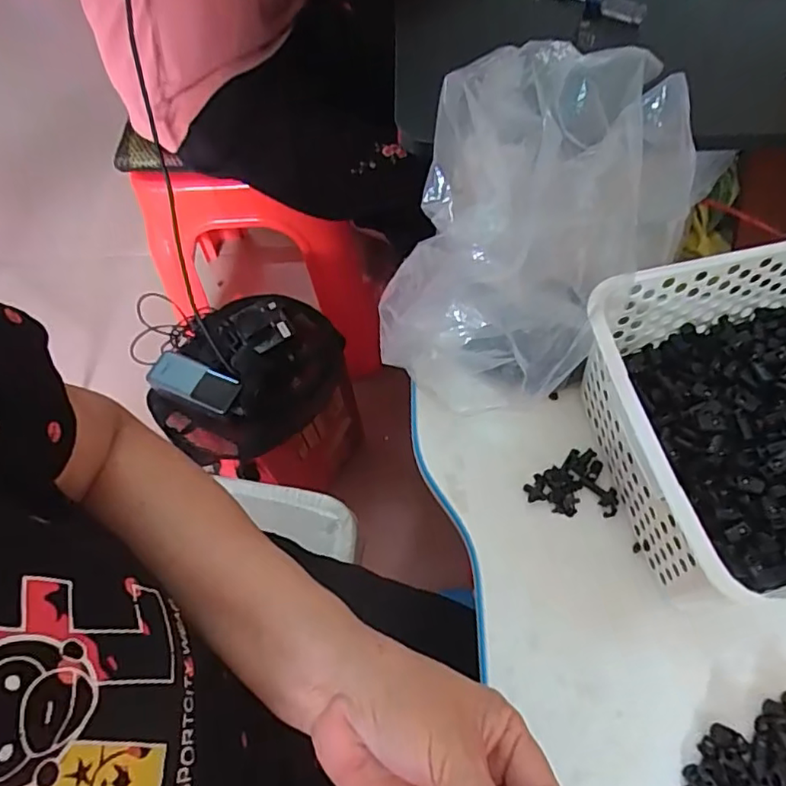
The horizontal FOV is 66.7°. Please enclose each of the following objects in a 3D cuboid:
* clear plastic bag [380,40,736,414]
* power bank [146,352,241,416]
[{"bbox_3d":[0.094,-0.083,0.391,0.145,0.194,0.183,24,67,15],"label":"clear plastic bag"},{"bbox_3d":[-0.256,-0.013,0.771,0.126,0.014,0.053,21,66,14],"label":"power bank"}]

